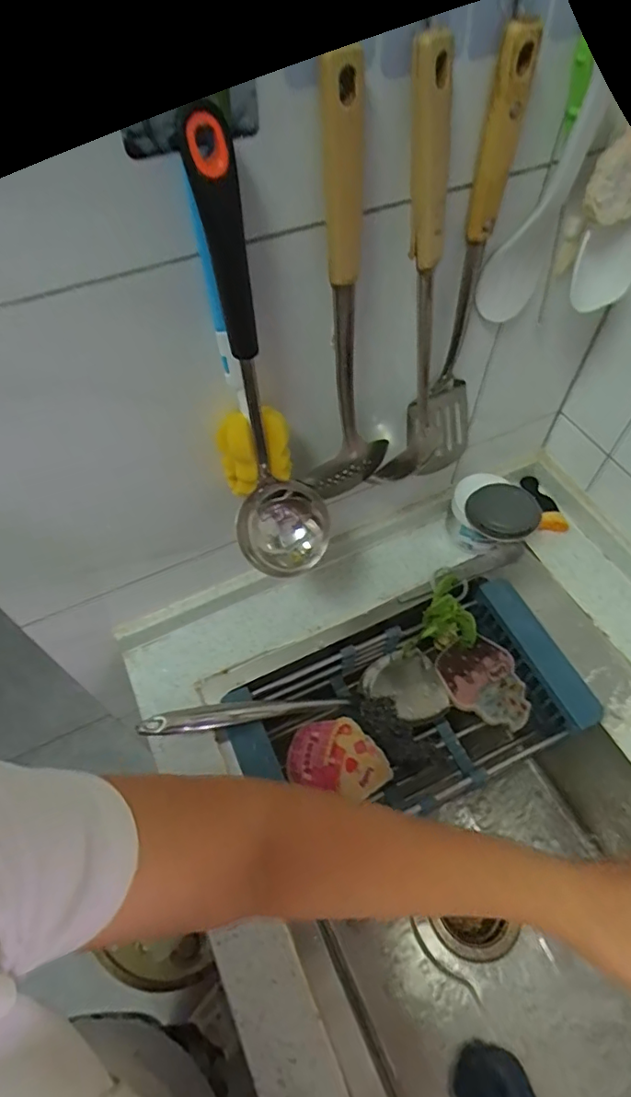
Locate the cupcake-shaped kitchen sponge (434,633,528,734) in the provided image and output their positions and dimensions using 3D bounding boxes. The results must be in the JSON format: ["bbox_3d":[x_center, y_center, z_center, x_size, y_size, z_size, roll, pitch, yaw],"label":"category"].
[{"bbox_3d":[0.207,0.168,0.661,0.087,0.012,0.112,-23,67,2],"label":"cupcake-shaped kitchen sponge"}]

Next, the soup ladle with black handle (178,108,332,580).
[{"bbox_3d":[-0.031,-0.100,0.387,0.080,0.307,0.088,-5,56,-2],"label":"soup ladle with black handle"}]

